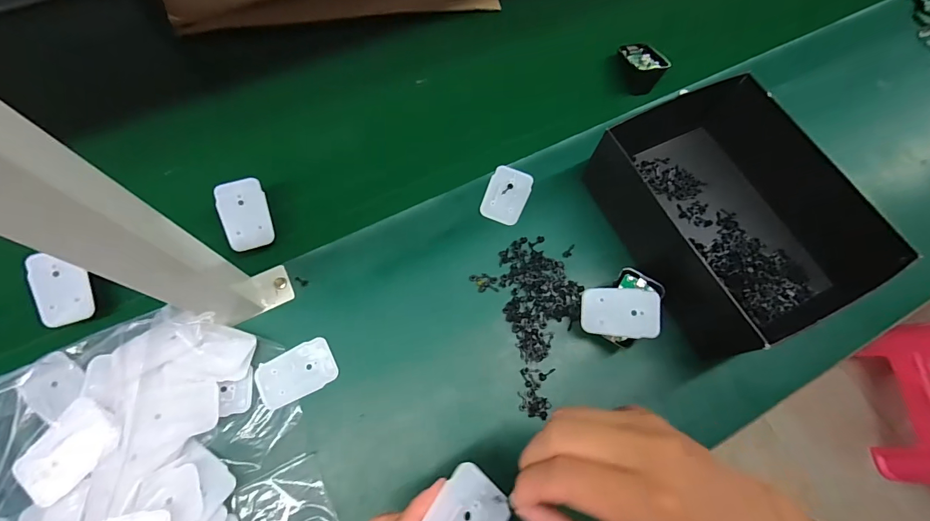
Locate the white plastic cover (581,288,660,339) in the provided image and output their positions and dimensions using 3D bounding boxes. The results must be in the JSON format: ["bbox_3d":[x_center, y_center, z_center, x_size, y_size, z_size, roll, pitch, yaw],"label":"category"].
[{"bbox_3d":[0.144,0.048,0.377,0.069,0.004,0.044,1,82,10],"label":"white plastic cover"}]

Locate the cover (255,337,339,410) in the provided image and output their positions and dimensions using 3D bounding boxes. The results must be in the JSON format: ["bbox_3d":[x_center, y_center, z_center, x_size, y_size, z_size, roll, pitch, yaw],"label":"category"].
[{"bbox_3d":[-0.155,0.103,0.373,0.069,0.008,0.044,-24,73,-12],"label":"cover"}]

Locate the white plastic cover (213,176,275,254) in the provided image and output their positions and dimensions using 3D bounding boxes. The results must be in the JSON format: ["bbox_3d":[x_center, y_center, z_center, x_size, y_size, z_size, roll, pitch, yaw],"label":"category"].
[{"bbox_3d":[-0.218,-0.046,0.404,0.044,0.004,0.068,-15,92,-20],"label":"white plastic cover"}]

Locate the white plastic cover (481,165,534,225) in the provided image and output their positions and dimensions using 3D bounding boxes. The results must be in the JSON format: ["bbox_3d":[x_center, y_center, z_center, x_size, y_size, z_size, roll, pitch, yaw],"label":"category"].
[{"bbox_3d":[0.046,-0.073,0.446,0.044,0.006,0.068,21,70,4],"label":"white plastic cover"}]

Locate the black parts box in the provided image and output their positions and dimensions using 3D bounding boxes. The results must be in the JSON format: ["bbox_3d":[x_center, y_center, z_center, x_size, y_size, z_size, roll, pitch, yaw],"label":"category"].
[{"bbox_3d":[0.256,-0.056,0.414,0.190,0.089,0.267,-20,72,-10],"label":"black parts box"}]

